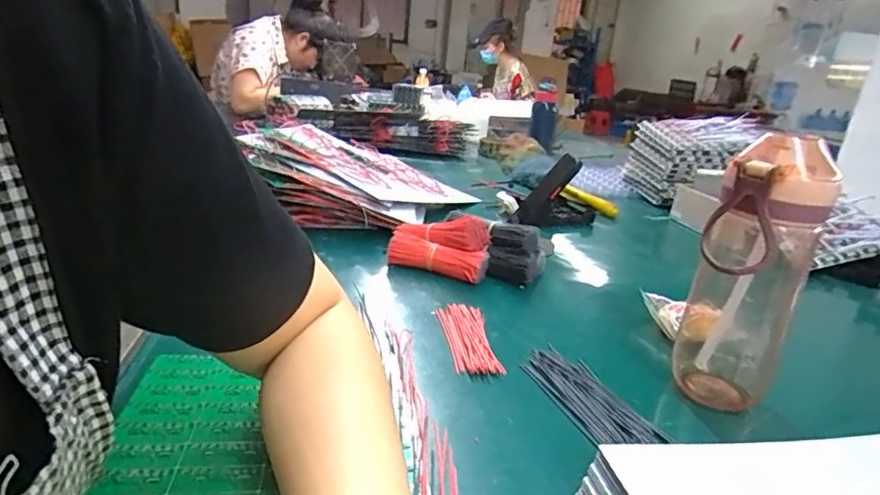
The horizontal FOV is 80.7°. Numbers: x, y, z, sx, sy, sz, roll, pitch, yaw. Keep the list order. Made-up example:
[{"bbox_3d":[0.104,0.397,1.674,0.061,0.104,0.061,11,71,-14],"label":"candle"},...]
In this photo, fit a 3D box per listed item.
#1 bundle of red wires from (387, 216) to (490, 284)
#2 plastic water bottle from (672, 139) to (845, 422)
[{"bbox_3d":[-0.002,-0.005,0.642,0.129,0.062,0.071,12,21,13],"label":"bundle of red wires"},{"bbox_3d":[0.235,0.027,0.401,0.076,0.208,0.068,19,23,29],"label":"plastic water bottle"}]

